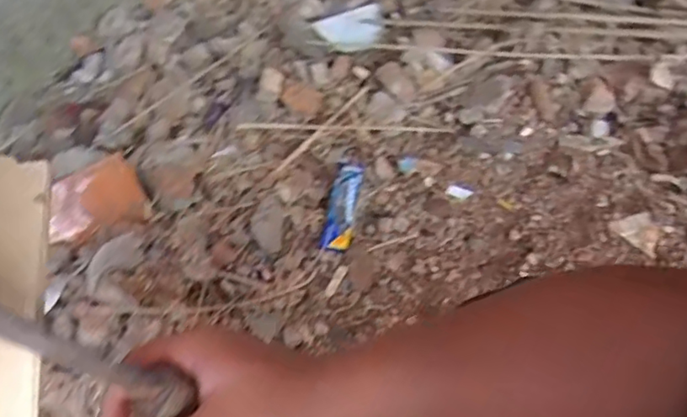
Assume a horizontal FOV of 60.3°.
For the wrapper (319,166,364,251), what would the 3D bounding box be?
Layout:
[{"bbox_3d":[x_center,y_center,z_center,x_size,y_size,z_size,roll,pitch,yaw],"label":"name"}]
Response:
[{"bbox_3d":[-0.001,-0.008,1.023,0.050,0.030,0.171,7,54,8],"label":"wrapper"}]

